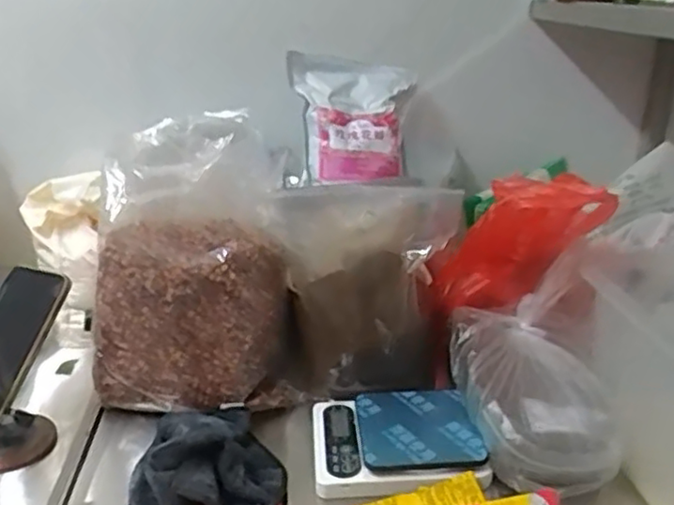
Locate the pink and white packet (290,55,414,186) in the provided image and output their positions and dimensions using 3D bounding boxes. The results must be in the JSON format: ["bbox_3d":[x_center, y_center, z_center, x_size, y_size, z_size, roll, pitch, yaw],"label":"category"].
[{"bbox_3d":[0.019,-0.176,0.900,0.170,0.185,0.047,3,-19,-6],"label":"pink and white packet"}]

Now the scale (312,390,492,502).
[{"bbox_3d":[0.060,0.191,0.699,0.165,0.025,0.142,-3,24,-4],"label":"scale"}]

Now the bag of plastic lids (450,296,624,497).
[{"bbox_3d":[0.202,0.139,0.706,0.139,0.074,0.220,-5,25,-8],"label":"bag of plastic lids"}]

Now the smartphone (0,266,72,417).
[{"bbox_3d":[-0.333,0.091,0.681,0.076,0.013,0.154,14,70,9],"label":"smartphone"}]

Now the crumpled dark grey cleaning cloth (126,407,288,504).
[{"bbox_3d":[-0.130,0.201,0.656,0.145,0.062,0.158,-9,25,-17],"label":"crumpled dark grey cleaning cloth"}]

